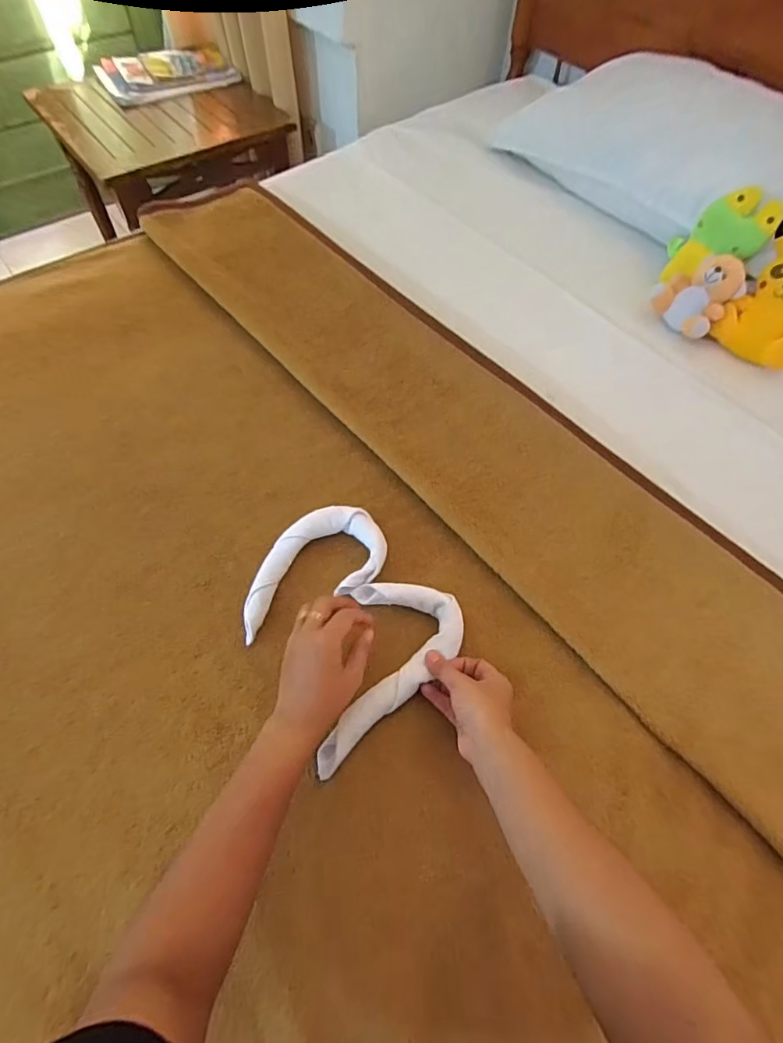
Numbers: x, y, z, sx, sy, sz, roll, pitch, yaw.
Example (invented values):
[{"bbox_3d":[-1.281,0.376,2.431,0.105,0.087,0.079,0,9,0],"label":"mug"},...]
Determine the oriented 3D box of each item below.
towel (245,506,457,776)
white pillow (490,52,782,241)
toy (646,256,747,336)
[{"bbox_3d":[-0.059,0.106,0.574,0.215,0.027,0.235,-38,67,-20],"label":"towel"},{"bbox_3d":[0.550,-0.742,0.957,0.319,0.209,0.624,-36,67,-20],"label":"white pillow"},{"bbox_3d":[0.498,-0.376,0.830,0.089,0.092,0.114,-35,66,-19],"label":"toy"}]

